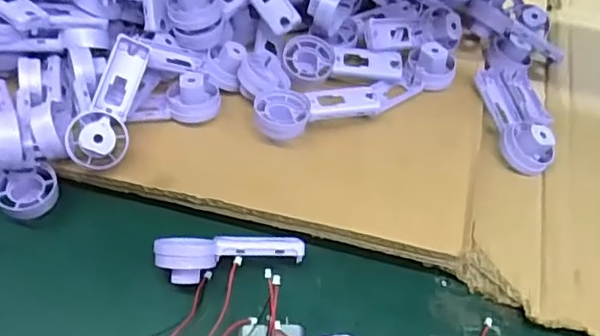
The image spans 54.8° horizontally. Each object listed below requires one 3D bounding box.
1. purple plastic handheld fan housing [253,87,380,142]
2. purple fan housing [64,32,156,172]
[{"bbox_3d":[0.013,-0.039,0.422,0.092,0.023,0.041,-6,50,-9],"label":"purple plastic handheld fan housing"},{"bbox_3d":[-0.129,-0.046,0.396,0.035,0.026,0.091,11,68,8],"label":"purple fan housing"}]

